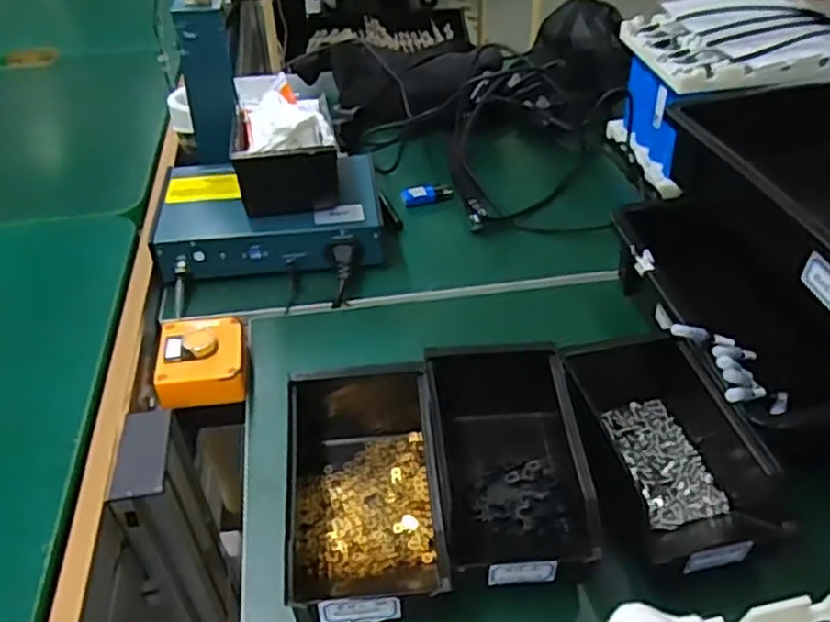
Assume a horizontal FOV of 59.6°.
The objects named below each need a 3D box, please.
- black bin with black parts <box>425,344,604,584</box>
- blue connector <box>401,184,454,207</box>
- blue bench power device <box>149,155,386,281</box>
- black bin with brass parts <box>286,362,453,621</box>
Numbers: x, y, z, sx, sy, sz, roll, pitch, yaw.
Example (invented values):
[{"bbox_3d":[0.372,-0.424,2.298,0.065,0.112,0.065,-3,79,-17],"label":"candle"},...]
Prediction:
[{"bbox_3d":[0.066,0.104,0.541,0.105,0.070,0.199,-4,41,-2],"label":"black bin with black parts"},{"bbox_3d":[0.017,-0.143,0.880,0.062,0.018,0.025,-16,43,-16],"label":"blue connector"},{"bbox_3d":[-0.157,-0.109,0.790,0.231,0.049,0.157,-7,41,-5],"label":"blue bench power device"},{"bbox_3d":[-0.037,0.121,0.524,0.104,0.068,0.197,-4,41,-3],"label":"black bin with brass parts"}]

